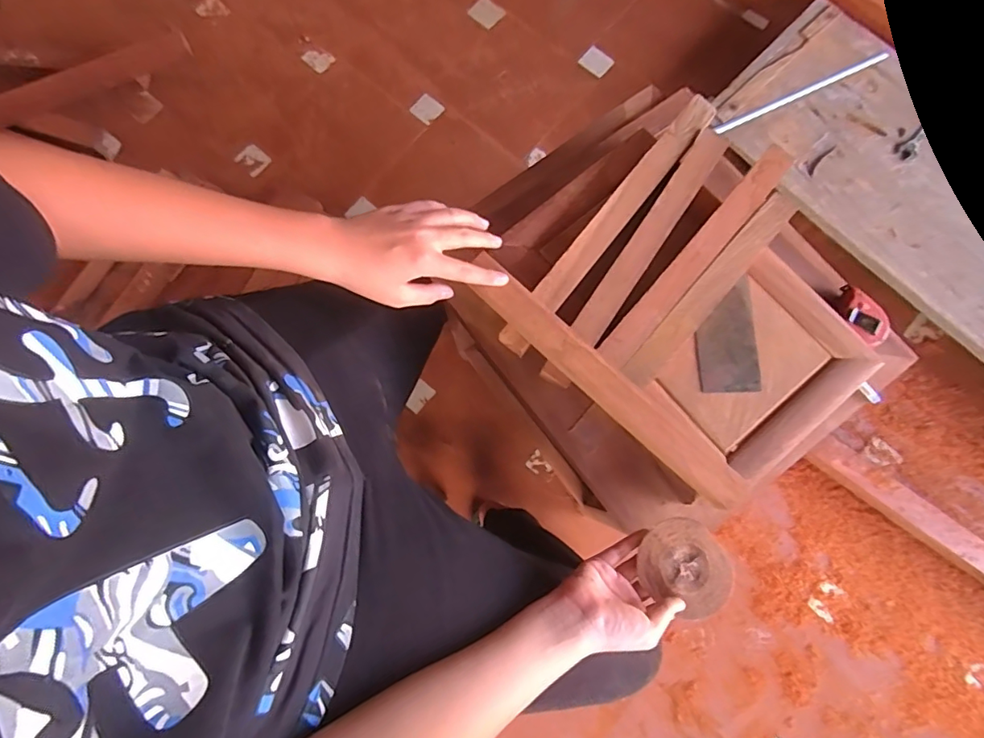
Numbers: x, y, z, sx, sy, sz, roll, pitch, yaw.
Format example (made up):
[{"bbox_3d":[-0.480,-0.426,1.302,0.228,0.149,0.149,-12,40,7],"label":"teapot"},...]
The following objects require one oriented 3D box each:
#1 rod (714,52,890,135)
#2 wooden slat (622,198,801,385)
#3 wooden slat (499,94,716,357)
[{"bbox_3d":[0.681,-0.605,1.115,0.459,0.012,0.020,-26,79,-7],"label":"rod"},{"bbox_3d":[0.231,-0.086,0.530,0.033,0.009,0.263,41,79,7],"label":"wooden slat"},{"bbox_3d":[0.132,-0.163,0.557,0.034,0.017,0.361,38,79,7],"label":"wooden slat"}]

